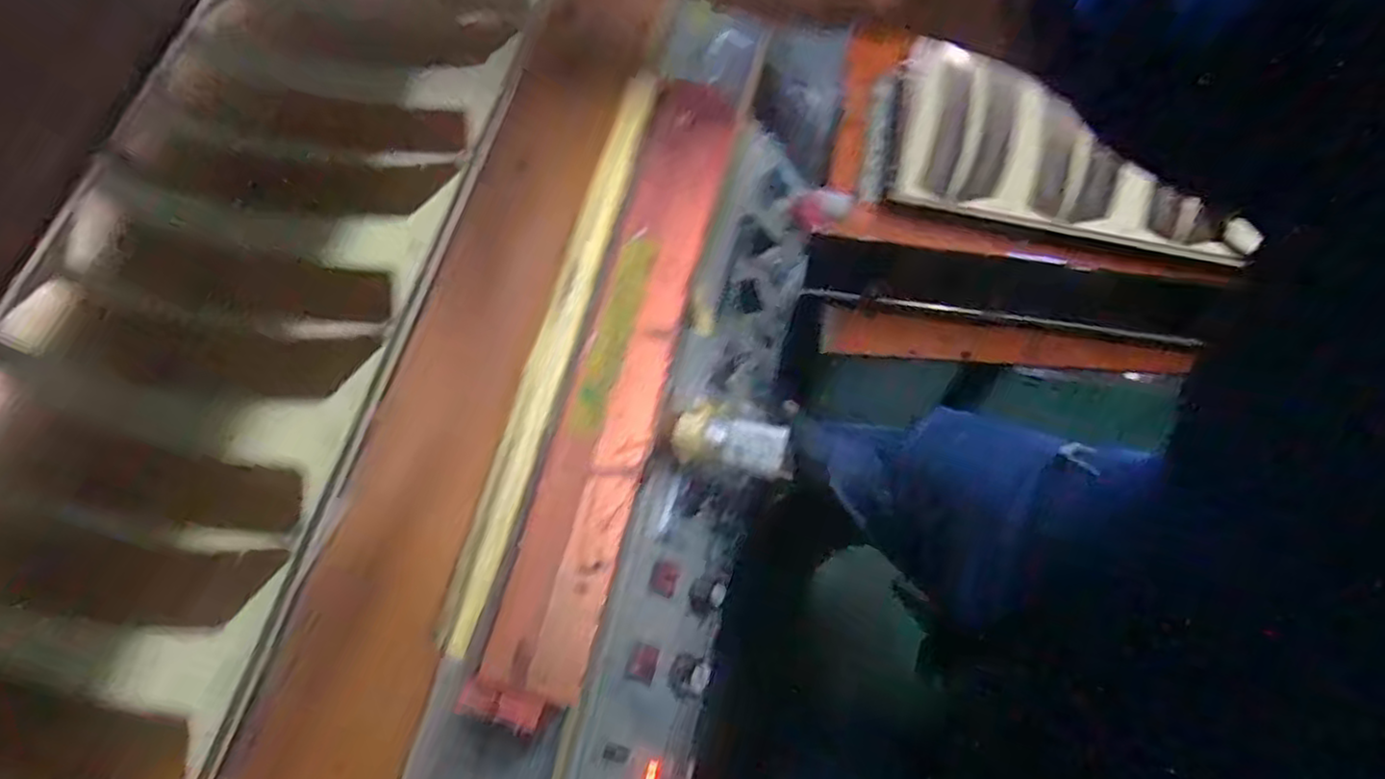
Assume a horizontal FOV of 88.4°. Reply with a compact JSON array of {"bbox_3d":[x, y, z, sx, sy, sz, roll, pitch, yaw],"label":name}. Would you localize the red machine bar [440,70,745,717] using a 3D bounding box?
[{"bbox_3d":[-0.046,-0.025,0.403,0.071,0.027,0.396,11,69,8],"label":"red machine bar"}]

